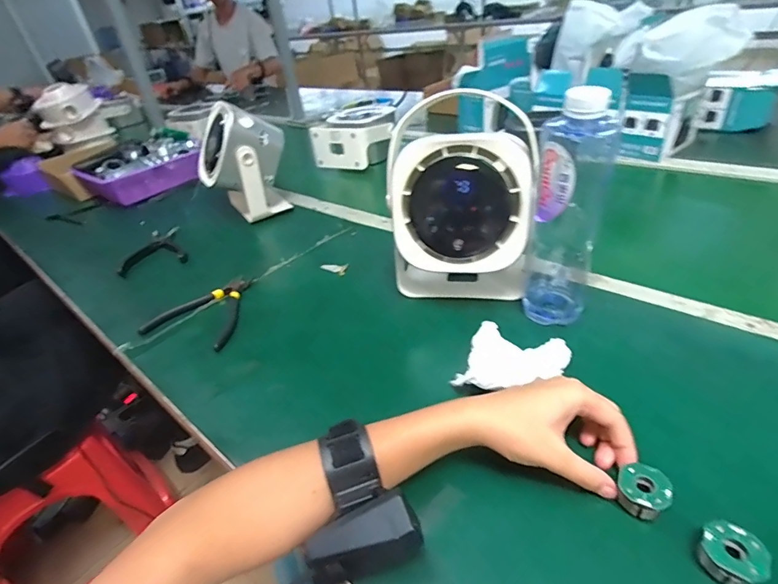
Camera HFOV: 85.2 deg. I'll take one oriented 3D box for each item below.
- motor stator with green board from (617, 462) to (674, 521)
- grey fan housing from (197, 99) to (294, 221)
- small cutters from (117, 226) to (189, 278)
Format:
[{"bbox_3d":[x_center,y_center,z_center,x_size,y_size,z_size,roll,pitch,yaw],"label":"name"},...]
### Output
[{"bbox_3d":[0.175,0.136,0.291,0.031,0.019,0.031,16,40,30],"label":"motor stator with green board"},{"bbox_3d":[-0.266,-0.234,0.765,0.137,0.185,0.151,-21,37,-18],"label":"grey fan housing"},{"bbox_3d":[-0.389,-0.071,0.706,0.099,0.020,0.144,-19,36,-15],"label":"small cutters"}]

